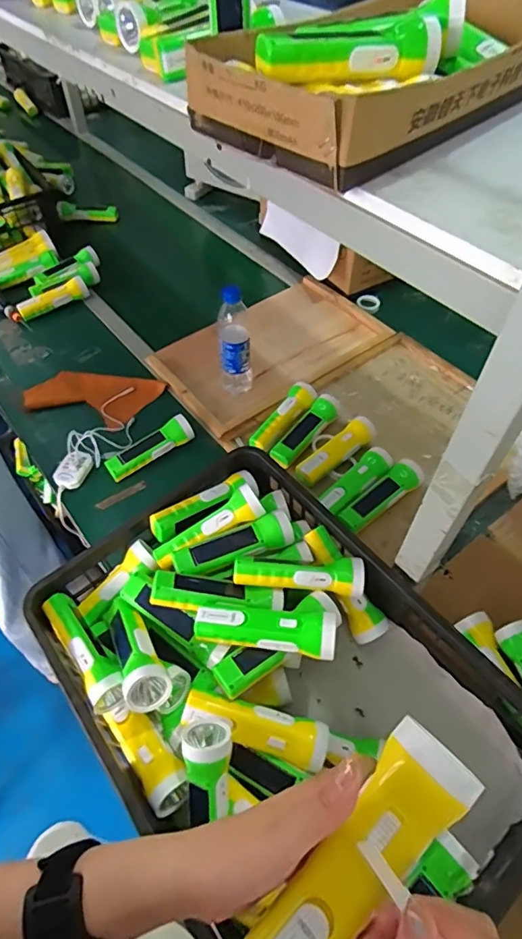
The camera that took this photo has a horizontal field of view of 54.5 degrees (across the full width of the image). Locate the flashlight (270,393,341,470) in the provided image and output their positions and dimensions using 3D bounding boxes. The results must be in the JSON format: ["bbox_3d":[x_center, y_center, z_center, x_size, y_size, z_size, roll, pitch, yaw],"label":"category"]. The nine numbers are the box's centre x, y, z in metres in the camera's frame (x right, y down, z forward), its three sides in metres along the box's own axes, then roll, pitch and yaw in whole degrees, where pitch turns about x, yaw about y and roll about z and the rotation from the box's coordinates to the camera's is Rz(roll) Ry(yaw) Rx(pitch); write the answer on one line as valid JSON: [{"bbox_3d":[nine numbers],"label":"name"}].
[{"bbox_3d":[0.088,-0.072,0.946,0.043,0.047,0.178,33,61,23],"label":"flashlight"}]

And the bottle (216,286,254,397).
[{"bbox_3d":[-0.050,-0.238,0.959,0.059,0.223,0.050,-5,53,-2],"label":"bottle"}]

